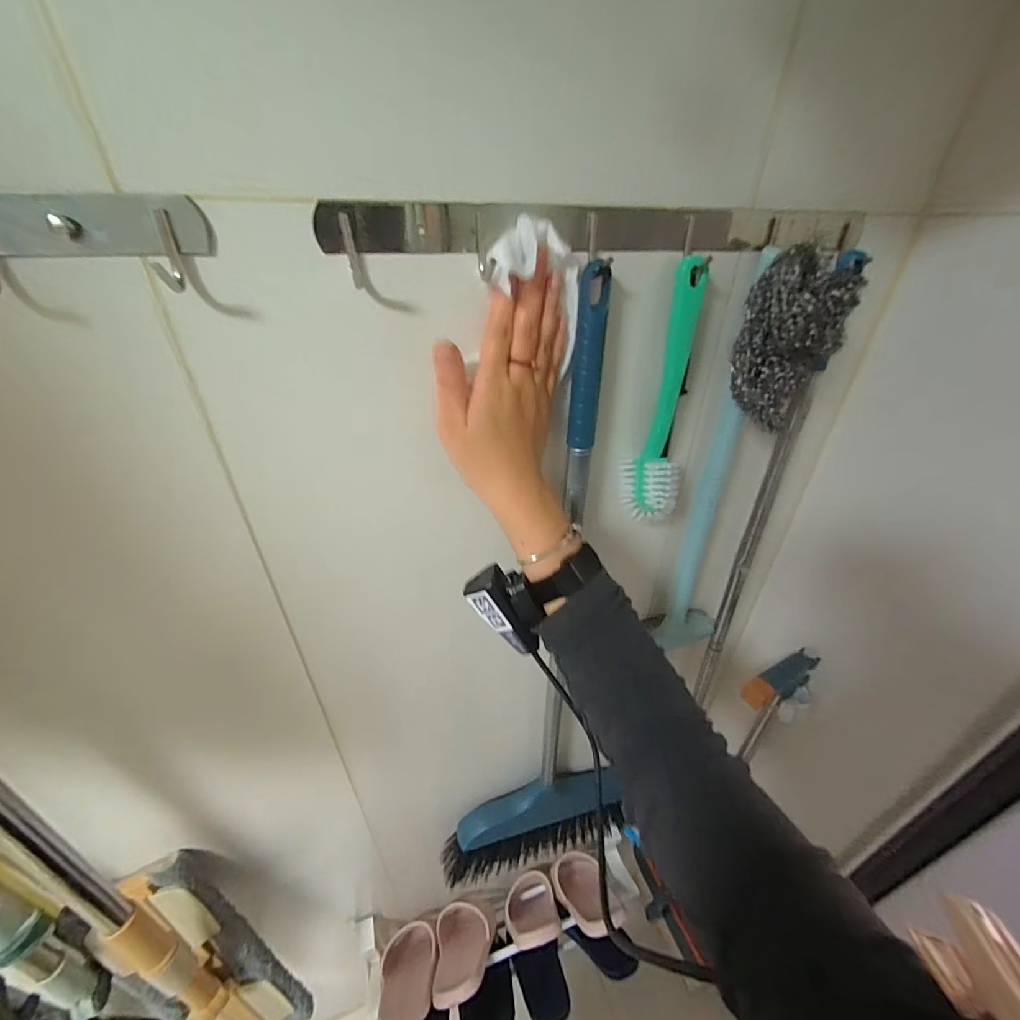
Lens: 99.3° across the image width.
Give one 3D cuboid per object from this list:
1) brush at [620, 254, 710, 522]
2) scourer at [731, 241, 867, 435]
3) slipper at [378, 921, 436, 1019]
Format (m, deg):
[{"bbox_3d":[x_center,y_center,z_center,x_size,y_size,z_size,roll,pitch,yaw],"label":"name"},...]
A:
[{"bbox_3d":[0.131,-0.088,0.366,0.051,0.204,0.044,14,36,20],"label":"brush"},{"bbox_3d":[0.216,-0.126,0.342,0.069,0.123,0.042,16,36,22],"label":"scourer"},{"bbox_3d":[-0.176,0.786,0.746,0.098,0.216,0.060,-7,76,-12],"label":"slipper"}]

